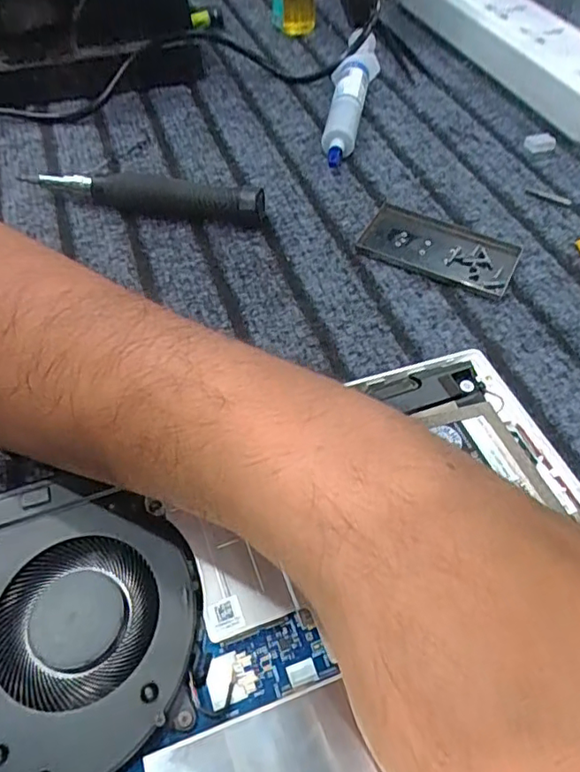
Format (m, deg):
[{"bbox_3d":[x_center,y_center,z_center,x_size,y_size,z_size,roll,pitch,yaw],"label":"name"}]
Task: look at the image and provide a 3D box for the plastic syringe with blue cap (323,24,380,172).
[{"bbox_3d":[0.040,-0.196,0.369,0.026,0.029,0.132,10,54,7],"label":"plastic syringe with blue cap"}]

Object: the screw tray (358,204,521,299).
[{"bbox_3d":[0.080,-0.075,0.297,0.080,0.007,0.044,23,56,16],"label":"screw tray"}]

